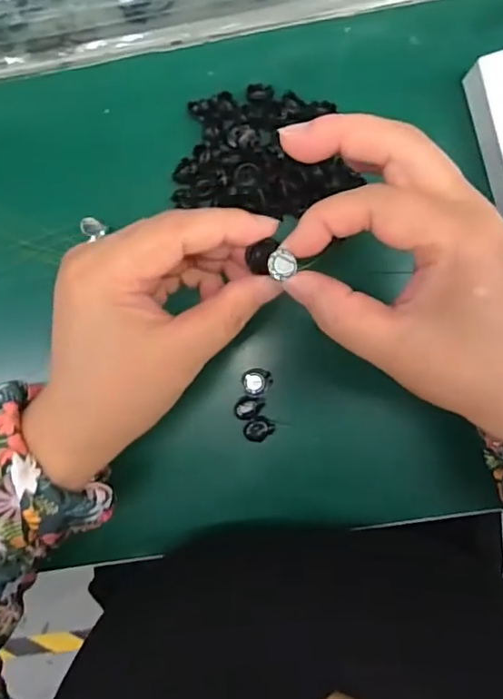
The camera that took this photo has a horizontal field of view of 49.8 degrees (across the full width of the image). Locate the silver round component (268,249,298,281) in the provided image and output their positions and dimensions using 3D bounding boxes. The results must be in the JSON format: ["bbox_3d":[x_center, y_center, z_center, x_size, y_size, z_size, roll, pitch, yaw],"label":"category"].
[{"bbox_3d":[0.012,-0.034,0.214,0.011,0.004,0.011,0,92,3],"label":"silver round component"}]

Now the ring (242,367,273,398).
[{"bbox_3d":[0.003,0.020,0.319,0.017,0.005,0.016,0,92,3],"label":"ring"}]

